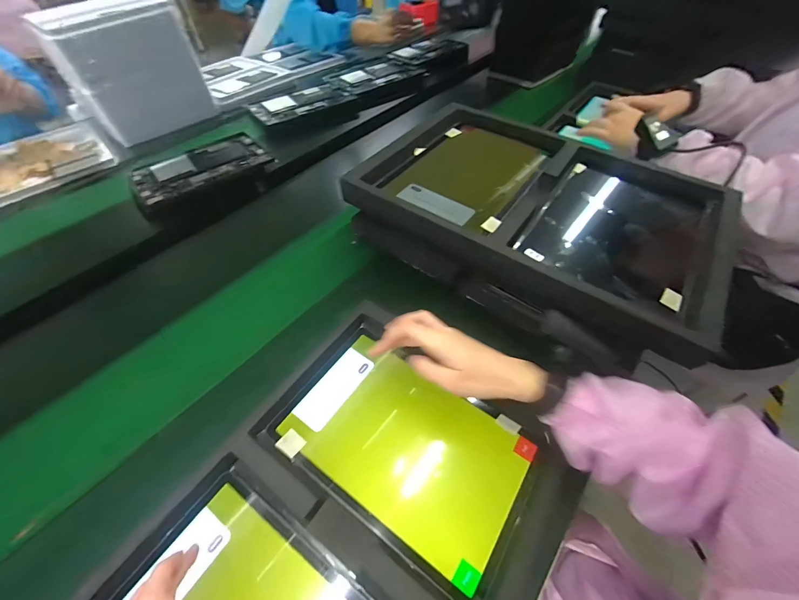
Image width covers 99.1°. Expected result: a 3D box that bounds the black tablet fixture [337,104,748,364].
[{"bbox_3d":[0.186,-0.116,0.478,0.429,0.105,0.286,29,58,22],"label":"black tablet fixture"}]

